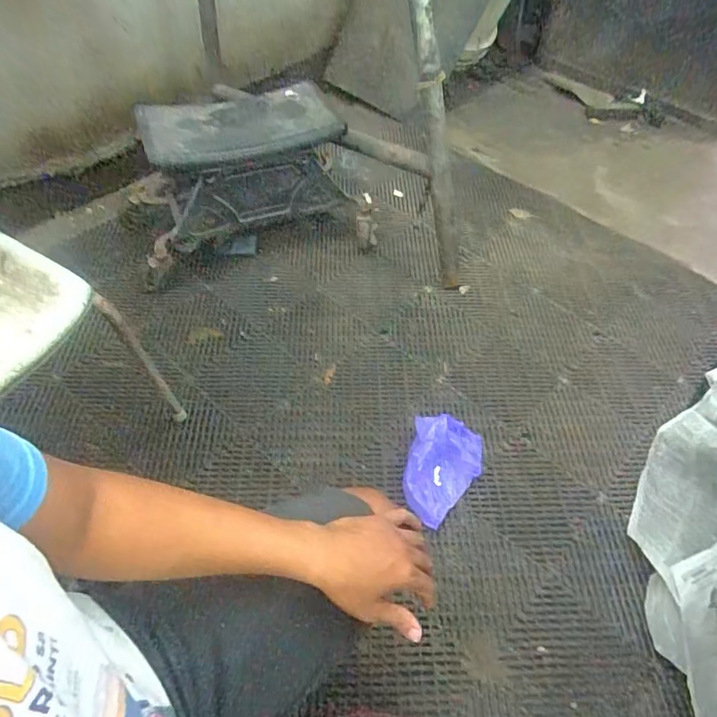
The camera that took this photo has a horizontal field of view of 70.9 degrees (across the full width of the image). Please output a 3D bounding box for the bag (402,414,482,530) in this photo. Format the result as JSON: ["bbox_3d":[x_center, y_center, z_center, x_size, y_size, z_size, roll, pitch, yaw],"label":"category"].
[{"bbox_3d":[0.168,0.213,0.984,0.145,0.081,0.221,14,54,6],"label":"bag"}]

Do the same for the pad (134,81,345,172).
[{"bbox_3d":[-0.278,-0.553,1.196,0.448,0.102,0.201,-15,56,-15],"label":"pad"}]

